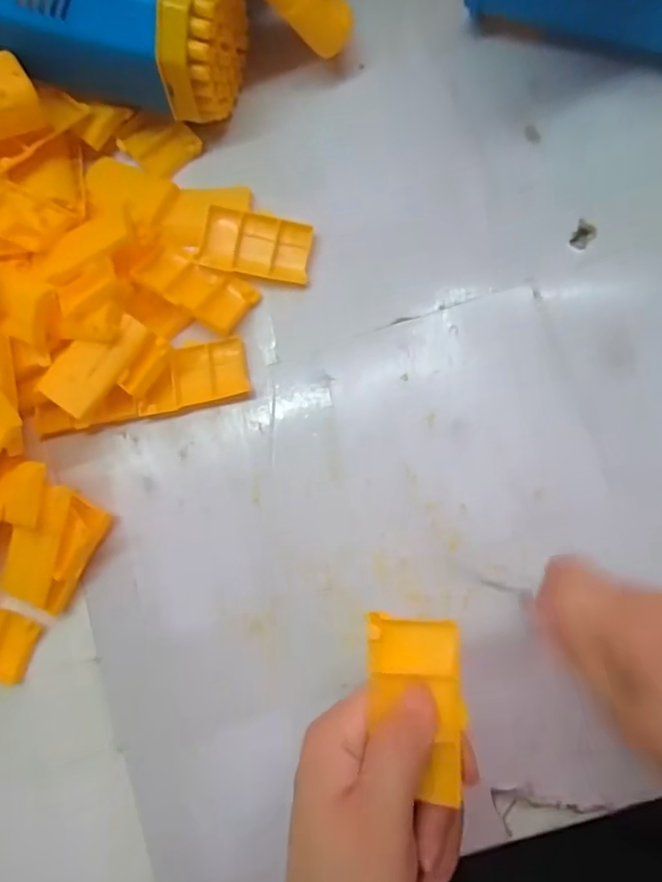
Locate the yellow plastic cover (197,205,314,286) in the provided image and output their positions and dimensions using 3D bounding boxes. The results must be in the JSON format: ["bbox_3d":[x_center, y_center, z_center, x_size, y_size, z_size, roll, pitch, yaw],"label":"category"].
[{"bbox_3d":[-0.042,-0.112,0.322,0.060,0.016,0.034,10,85,8],"label":"yellow plastic cover"}]

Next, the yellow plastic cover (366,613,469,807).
[{"bbox_3d":[0.032,0.098,0.209,0.035,0.004,0.062,-4,71,7],"label":"yellow plastic cover"}]

